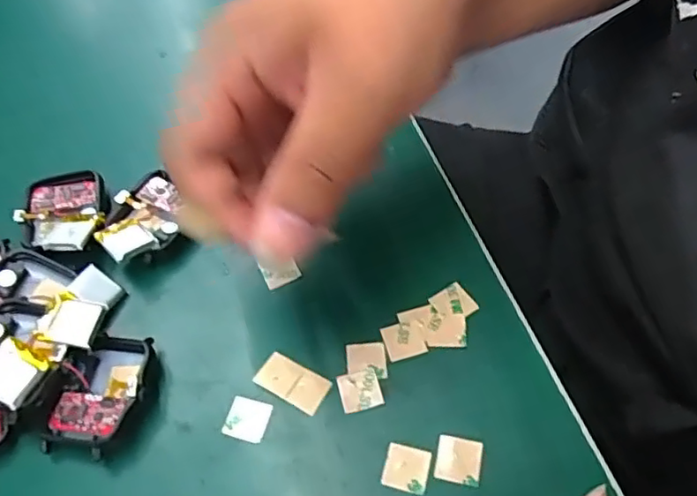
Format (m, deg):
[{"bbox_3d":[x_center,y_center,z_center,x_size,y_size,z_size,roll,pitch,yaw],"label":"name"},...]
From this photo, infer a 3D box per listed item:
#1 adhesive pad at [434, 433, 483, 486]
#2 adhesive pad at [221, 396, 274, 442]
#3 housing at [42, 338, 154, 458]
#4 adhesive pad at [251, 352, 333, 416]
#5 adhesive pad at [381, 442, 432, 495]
[{"bbox_3d":[0.039,0.074,0.211,0.016,0.004,0.016,9,56,11],"label":"adhesive pad"},{"bbox_3d":[-0.038,0.064,0.225,0.016,0.004,0.015,11,57,12],"label":"adhesive pad"},{"bbox_3d":[-0.094,0.055,0.229,0.035,0.015,0.046,6,56,9],"label":"housing"},{"bbox_3d":[-0.022,0.052,0.233,0.028,0.004,0.015,25,61,21],"label":"adhesive pad"},{"bbox_3d":[0.021,0.077,0.211,0.015,0.004,0.015,11,57,12],"label":"adhesive pad"}]

